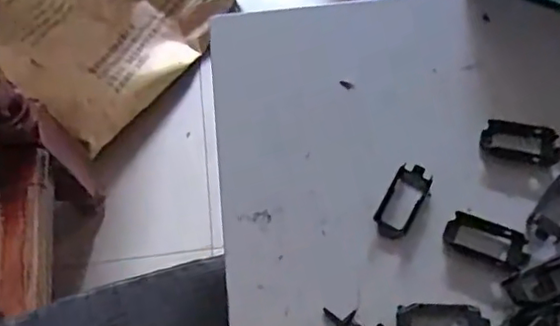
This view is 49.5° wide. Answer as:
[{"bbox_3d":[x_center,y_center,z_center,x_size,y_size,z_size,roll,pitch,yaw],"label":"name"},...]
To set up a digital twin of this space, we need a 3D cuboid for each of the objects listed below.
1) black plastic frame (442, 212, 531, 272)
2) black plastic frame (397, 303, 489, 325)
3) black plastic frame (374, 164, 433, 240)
[{"bbox_3d":[0.125,0.047,0.367,0.049,0.005,0.022,19,66,11],"label":"black plastic frame"},{"bbox_3d":[0.092,0.092,0.344,0.049,0.008,0.024,3,64,4],"label":"black plastic frame"},{"bbox_3d":[0.078,0.023,0.379,0.023,0.004,0.051,26,67,14],"label":"black plastic frame"}]

